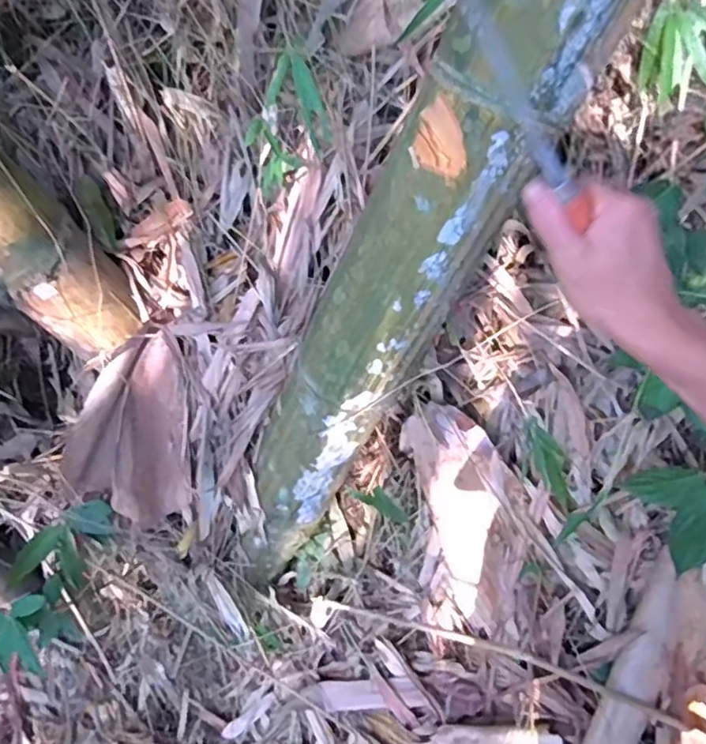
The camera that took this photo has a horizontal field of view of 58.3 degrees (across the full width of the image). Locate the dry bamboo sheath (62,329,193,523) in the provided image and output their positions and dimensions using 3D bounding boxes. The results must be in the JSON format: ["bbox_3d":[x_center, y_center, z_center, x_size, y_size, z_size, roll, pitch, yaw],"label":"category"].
[{"bbox_3d":[-0.332,0.087,0.945,0.059,0.281,0.185,2,5,39],"label":"dry bamboo sheath"}]

